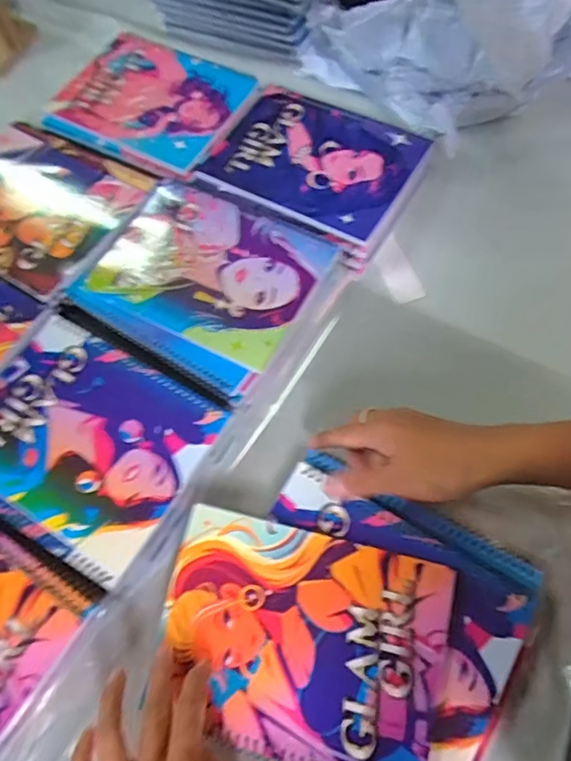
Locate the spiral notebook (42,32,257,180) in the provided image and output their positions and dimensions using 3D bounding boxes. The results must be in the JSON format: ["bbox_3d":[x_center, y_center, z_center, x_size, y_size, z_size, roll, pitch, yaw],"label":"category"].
[{"bbox_3d":[-0.148,-0.313,0.609,0.194,0.008,0.157,28,70,13],"label":"spiral notebook"}]

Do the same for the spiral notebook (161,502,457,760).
[{"bbox_3d":[0.009,0.182,0.384,0.195,0.012,0.147,14,67,8],"label":"spiral notebook"}]

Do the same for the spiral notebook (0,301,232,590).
[{"bbox_3d":[-0.165,0.042,0.459,0.196,0.025,0.169,29,70,16],"label":"spiral notebook"}]

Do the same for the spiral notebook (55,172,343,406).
[{"bbox_3d":[-0.076,-0.103,0.507,0.199,0.009,0.175,29,70,14],"label":"spiral notebook"}]

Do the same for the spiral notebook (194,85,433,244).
[{"bbox_3d":[0.025,-0.229,0.556,0.196,0.009,0.146,29,70,13],"label":"spiral notebook"}]

